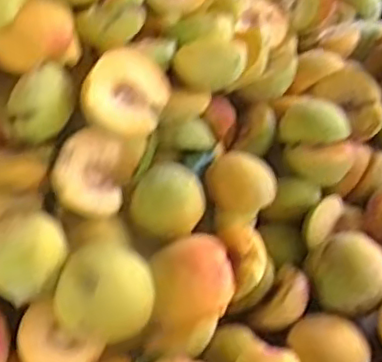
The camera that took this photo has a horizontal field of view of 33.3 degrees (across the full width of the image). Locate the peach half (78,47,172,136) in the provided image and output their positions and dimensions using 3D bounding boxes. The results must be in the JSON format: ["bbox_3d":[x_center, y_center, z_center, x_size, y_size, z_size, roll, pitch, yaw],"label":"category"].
[{"bbox_3d":[-0.051,-0.065,0.484,0.061,0.032,0.065,30,70,-20],"label":"peach half"}]

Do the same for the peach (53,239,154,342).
[{"bbox_3d":[-0.062,0.080,0.459,0.067,0.056,0.061,3,48,-3],"label":"peach"}]

